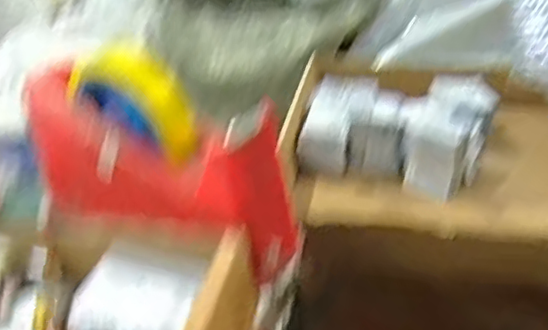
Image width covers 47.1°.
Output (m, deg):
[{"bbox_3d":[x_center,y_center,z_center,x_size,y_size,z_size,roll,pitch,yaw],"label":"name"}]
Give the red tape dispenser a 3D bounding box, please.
[{"bbox_3d":[-0.082,-0.010,0.392,0.198,0.102,0.063,20,42,34],"label":"red tape dispenser"}]

